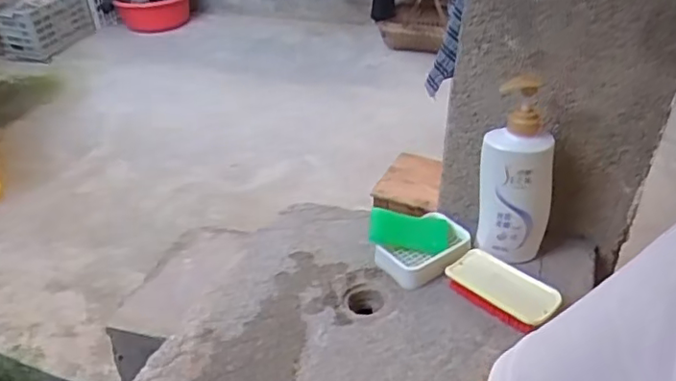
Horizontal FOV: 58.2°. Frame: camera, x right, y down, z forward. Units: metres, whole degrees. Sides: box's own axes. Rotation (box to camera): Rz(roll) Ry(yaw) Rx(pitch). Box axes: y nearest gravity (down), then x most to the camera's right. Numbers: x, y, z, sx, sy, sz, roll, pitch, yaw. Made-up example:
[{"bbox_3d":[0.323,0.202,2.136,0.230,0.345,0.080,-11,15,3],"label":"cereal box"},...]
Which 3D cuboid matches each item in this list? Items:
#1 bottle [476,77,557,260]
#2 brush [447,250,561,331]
[{"bbox_3d":[0.229,-0.021,0.771,0.092,0.237,0.056,13,37,17],"label":"bottle"},{"bbox_3d":[0.203,0.119,0.755,0.068,0.034,0.128,-26,43,-33],"label":"brush"}]

